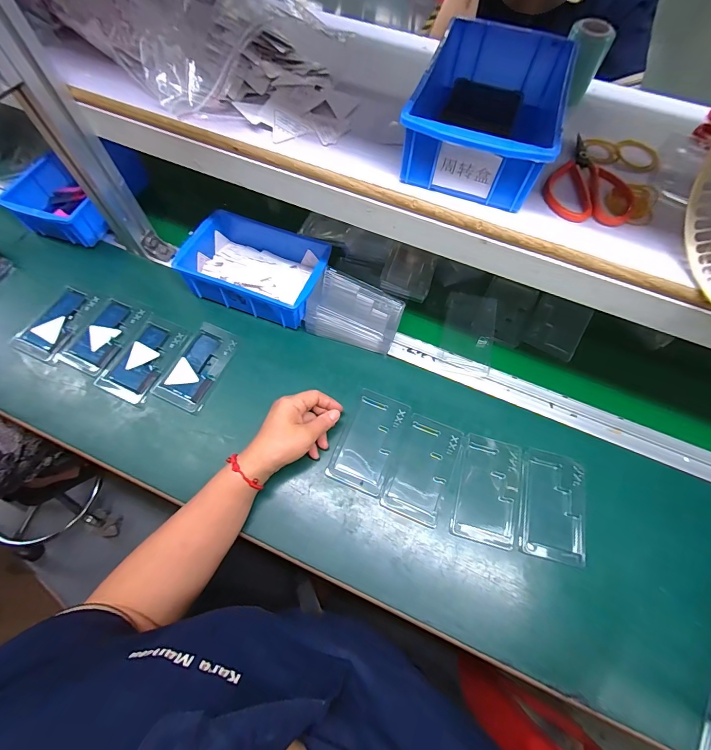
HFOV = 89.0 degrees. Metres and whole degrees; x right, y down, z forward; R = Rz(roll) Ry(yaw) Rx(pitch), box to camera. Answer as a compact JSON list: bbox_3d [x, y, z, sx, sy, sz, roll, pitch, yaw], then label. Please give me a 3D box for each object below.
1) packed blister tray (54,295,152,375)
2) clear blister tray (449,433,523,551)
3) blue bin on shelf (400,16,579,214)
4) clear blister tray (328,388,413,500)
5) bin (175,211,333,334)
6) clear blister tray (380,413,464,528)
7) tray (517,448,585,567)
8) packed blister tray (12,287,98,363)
[{"bbox_3d":[-0.371,-0.064,0.534,0.078,0.008,0.126,22,66,8],"label":"packed blister tray"},{"bbox_3d":[0.168,0.143,0.457,0.076,0.010,0.128,17,65,5],"label":"clear blister tray"},{"bbox_3d":[0.130,-0.262,0.362,0.130,0.062,0.200,17,65,6],"label":"blue bin on shelf"},{"bbox_3d":[0.019,0.085,0.477,0.073,0.011,0.125,21,66,8],"label":"clear blister tray"},{"bbox_3d":[-0.146,-0.166,0.558,0.205,0.063,0.147,21,66,7],"label":"bin"},{"bbox_3d":[0.087,0.119,0.465,0.071,0.011,0.127,22,66,8],"label":"clear blister tray"},{"bbox_3d":[0.248,0.160,0.451,0.079,0.010,0.129,14,65,4],"label":"tray"},{"bbox_3d":[-0.444,-0.078,0.538,0.067,0.008,0.115,22,66,8],"label":"packed blister tray"}]

